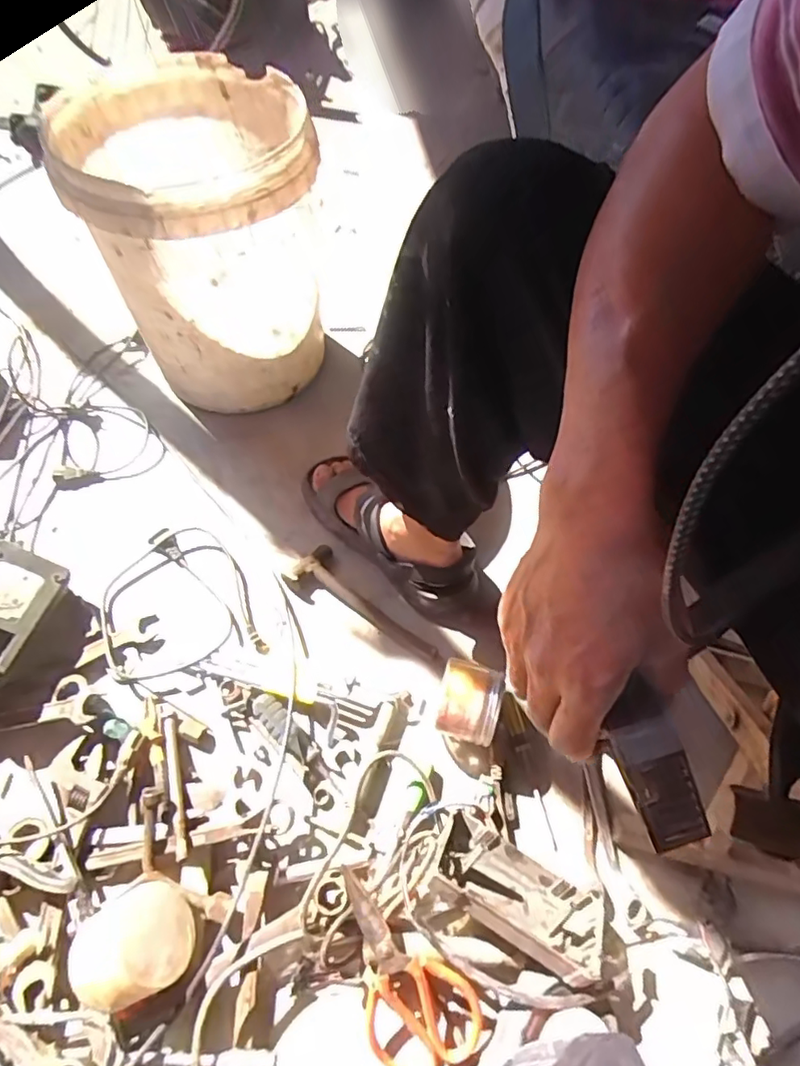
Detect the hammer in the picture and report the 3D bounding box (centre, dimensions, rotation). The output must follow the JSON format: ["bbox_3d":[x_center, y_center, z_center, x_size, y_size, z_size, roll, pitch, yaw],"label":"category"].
[{"bbox_3d":[-0.050,0.097,0.741,0.218,0.020,0.069,37,65,16],"label":"hammer"}]

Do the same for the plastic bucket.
[{"bbox_3d":[-0.262,-0.408,0.819,0.279,0.331,0.340,-14,63,-10],"label":"plastic bucket"}]

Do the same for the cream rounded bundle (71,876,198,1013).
[{"bbox_3d":[-0.238,0.365,0.529,0.091,0.069,0.085,1,61,-2],"label":"cream rounded bundle"}]

